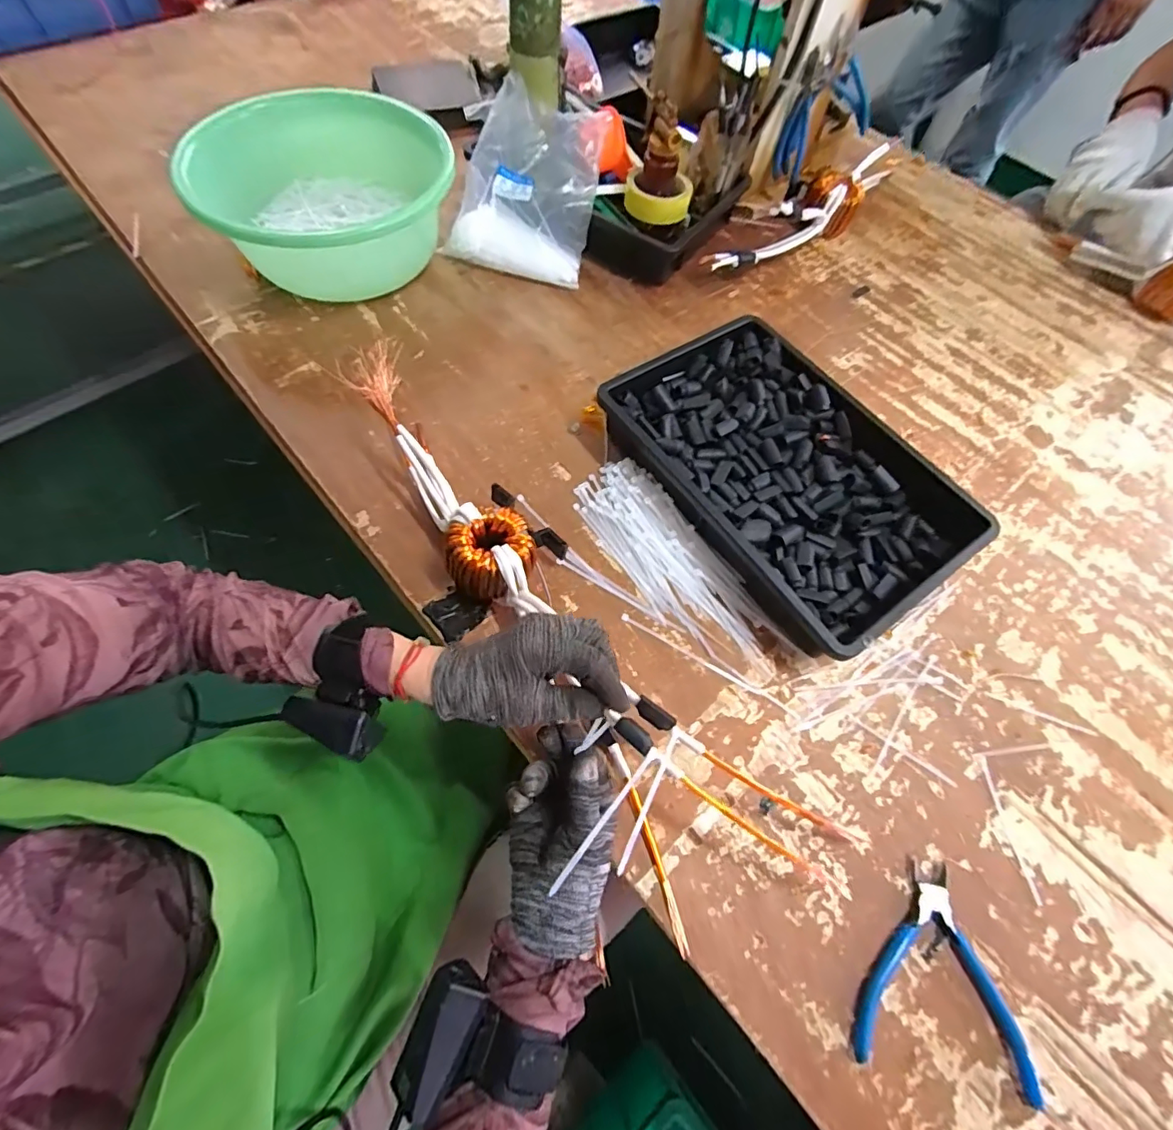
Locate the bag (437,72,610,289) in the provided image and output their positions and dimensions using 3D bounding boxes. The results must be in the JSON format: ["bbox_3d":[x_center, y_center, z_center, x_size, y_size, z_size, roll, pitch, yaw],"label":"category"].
[{"bbox_3d":[-0.088,-0.528,0.722,0.194,0.144,0.186,12,63,3],"label":"bag"}]

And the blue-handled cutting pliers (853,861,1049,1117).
[{"bbox_3d":[0.275,0.308,0.397,0.130,0.012,0.140,14,63,4],"label":"blue-handled cutting pliers"}]

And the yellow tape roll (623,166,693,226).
[{"bbox_3d":[0.107,-0.555,0.773,0.100,0.041,0.100,1,63,-3],"label":"yellow tape roll"}]

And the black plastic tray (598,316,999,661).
[{"bbox_3d":[0.227,-0.109,0.573,0.274,0.067,0.365,-33,69,-18],"label":"black plastic tray"}]

